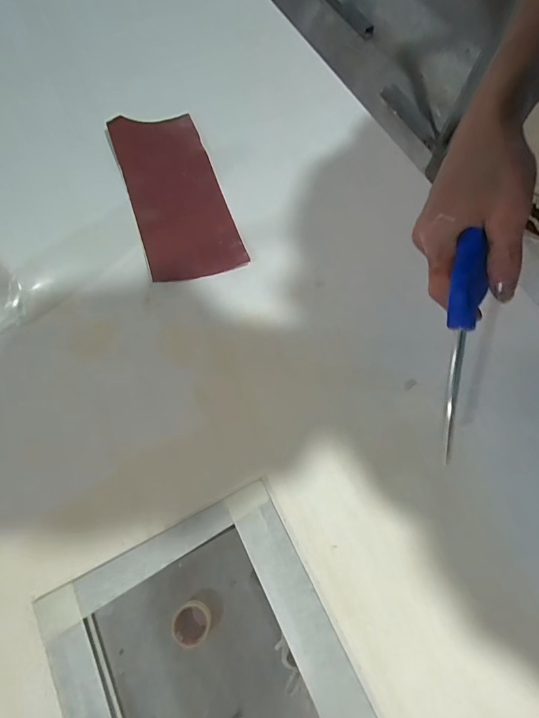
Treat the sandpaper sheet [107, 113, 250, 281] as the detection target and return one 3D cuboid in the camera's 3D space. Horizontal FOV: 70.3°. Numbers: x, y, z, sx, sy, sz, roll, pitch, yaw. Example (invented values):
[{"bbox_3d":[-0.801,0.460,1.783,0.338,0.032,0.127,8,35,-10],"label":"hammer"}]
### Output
[{"bbox_3d":[-0.104,-0.186,0.418,0.095,0.018,0.228,-18,69,-8],"label":"sandpaper sheet"}]

